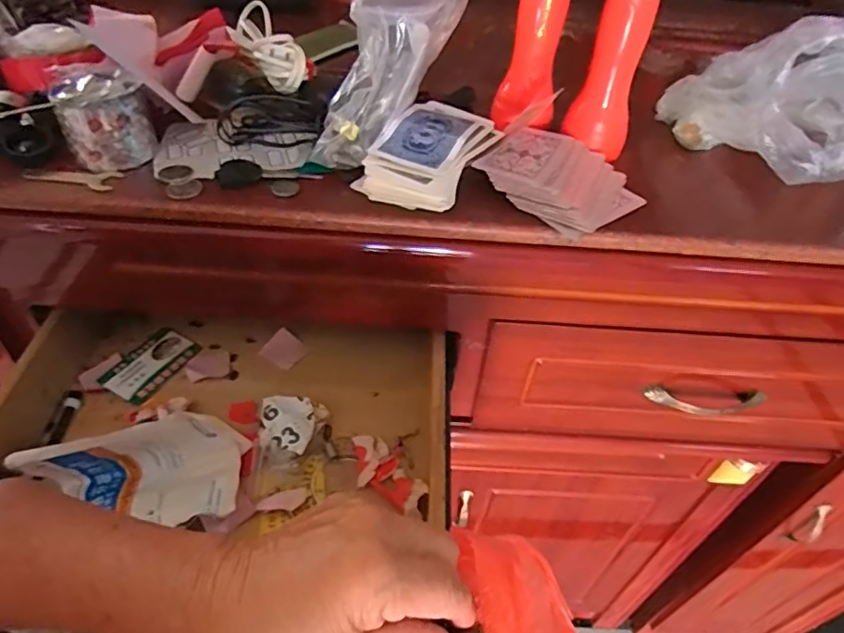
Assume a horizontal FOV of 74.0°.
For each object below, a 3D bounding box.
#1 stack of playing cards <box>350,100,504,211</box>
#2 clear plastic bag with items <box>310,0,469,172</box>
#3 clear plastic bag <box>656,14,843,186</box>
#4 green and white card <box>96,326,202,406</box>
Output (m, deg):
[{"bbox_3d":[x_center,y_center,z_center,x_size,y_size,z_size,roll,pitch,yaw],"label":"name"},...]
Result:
[{"bbox_3d":[0.006,-0.120,0.419,0.070,0.041,0.099,23,48,18],"label":"stack of playing cards"},{"bbox_3d":[-0.026,-0.174,0.386,0.068,0.164,0.075,24,39,-21],"label":"clear plastic bag with items"},{"bbox_3d":[0.261,-0.165,0.425,0.078,0.095,0.195,-11,27,-16],"label":"clear plastic bag"},{"bbox_3d":[-0.276,0.048,0.575,0.055,0.010,0.091,22,46,18],"label":"green and white card"}]

